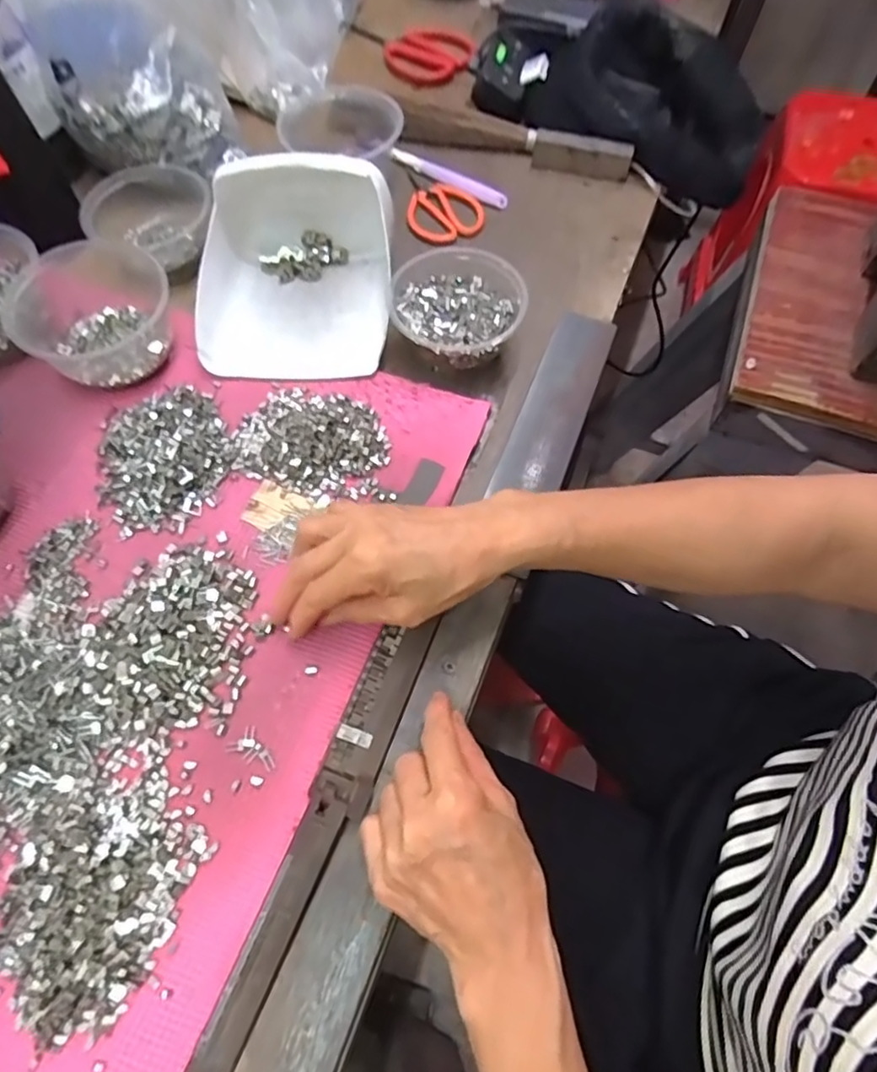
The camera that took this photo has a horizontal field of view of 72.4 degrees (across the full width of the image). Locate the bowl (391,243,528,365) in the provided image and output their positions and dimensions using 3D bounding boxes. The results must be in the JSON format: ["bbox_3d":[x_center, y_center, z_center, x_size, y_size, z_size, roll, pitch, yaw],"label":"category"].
[{"bbox_3d":[0.013,-0.176,0.486,0.103,0.052,0.101,0,63,0],"label":"bowl"}]

